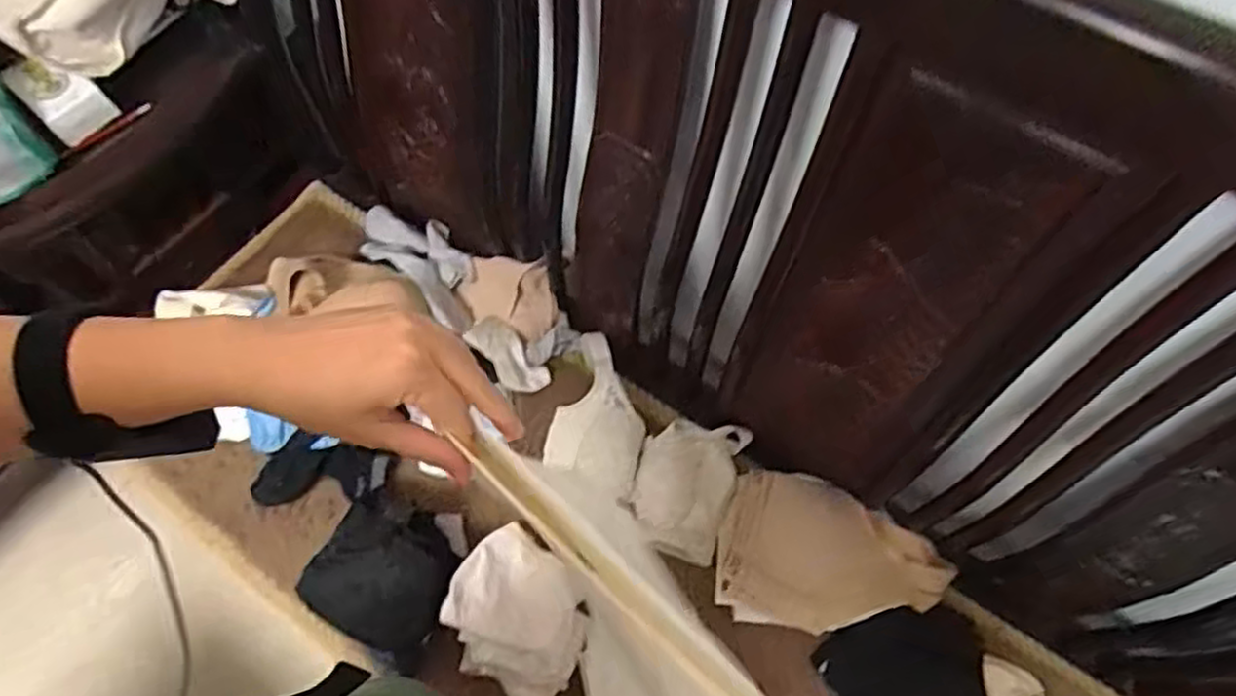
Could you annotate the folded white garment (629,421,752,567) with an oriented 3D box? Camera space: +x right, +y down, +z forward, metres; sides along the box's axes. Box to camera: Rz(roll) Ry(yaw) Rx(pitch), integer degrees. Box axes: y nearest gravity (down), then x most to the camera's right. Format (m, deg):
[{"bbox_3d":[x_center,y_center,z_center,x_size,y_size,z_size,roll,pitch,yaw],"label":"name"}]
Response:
[{"bbox_3d":[0.085,0.174,0.926,0.122,0.021,0.179,17,67,10],"label":"folded white garment"}]

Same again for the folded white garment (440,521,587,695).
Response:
[{"bbox_3d":[-0.117,0.313,0.849,0.171,0.056,0.167,27,69,14],"label":"folded white garment"}]

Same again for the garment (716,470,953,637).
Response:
[{"bbox_3d":[0.260,0.243,0.865,0.273,0.057,0.188,7,65,5],"label":"garment"}]

